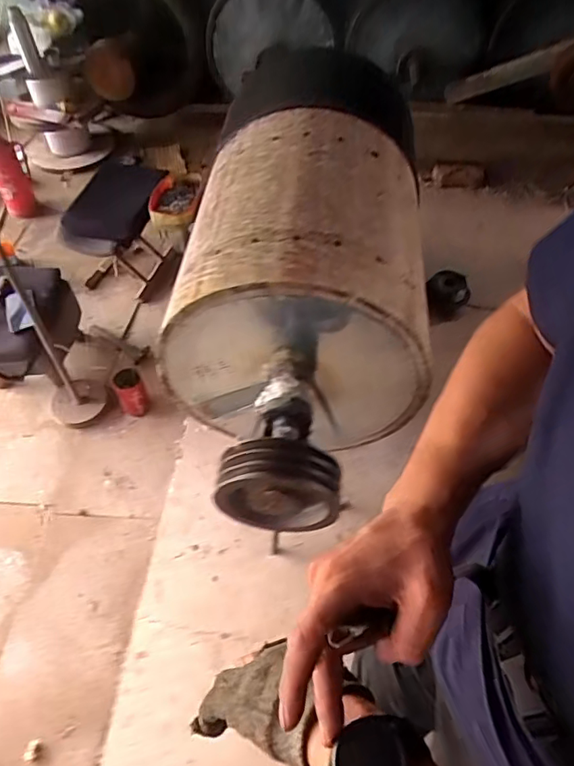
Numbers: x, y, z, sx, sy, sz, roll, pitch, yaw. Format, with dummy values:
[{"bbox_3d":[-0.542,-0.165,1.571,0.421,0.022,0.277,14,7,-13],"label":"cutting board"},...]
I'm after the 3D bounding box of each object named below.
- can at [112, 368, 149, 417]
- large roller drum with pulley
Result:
[{"bbox_3d":[-0.473,0.027,1.609,0.077,0.146,0.076,-1,53,1],"label":"can"},{"bbox_3d":[0.016,-0.158,1.253,0.550,0.525,0.927,-1,53,1],"label":"large roller drum with pulley"}]

